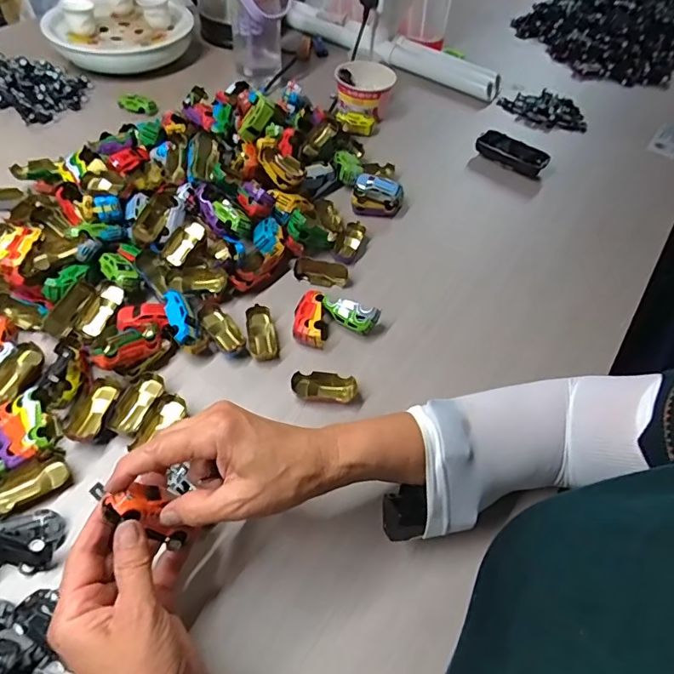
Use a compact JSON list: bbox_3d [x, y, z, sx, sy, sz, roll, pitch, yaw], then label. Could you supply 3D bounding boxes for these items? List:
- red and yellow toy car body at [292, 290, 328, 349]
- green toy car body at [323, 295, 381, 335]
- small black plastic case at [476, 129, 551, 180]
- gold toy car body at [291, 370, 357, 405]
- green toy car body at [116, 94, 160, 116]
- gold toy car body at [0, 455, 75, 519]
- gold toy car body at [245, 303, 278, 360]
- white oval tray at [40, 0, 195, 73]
[{"bbox_3d":[-0.027,-0.021,0.530,0.036,0.025,0.064,8,54,0],"label":"red and yellow toy car body"},{"bbox_3d":[0.013,-0.026,0.536,0.065,0.036,0.028,30,57,16],"label":"green toy car body"},{"bbox_3d":[0.258,-0.272,0.709,0.041,0.024,0.104,-37,65,-27],"label":"small black plastic case"},{"bbox_3d":[-0.013,0.052,0.483,0.064,0.014,0.030,8,54,1],"label":"gold toy car body"},{"bbox_3d":[-0.323,-0.378,0.782,0.069,0.021,0.022,11,54,3],"label":"green toy car body"},{"bbox_3d":[-0.260,0.126,0.408,0.062,0.020,0.032,-28,61,-23],"label":"gold toy car body"},{"bbox_3d":[-0.083,-0.003,0.524,0.030,0.018,0.064,-11,56,-13],"label":"gold toy car body"},{"bbox_3d":[-0.382,-0.549,0.863,0.240,0.058,0.164,-4,64,-10],"label":"white oval tray"}]

